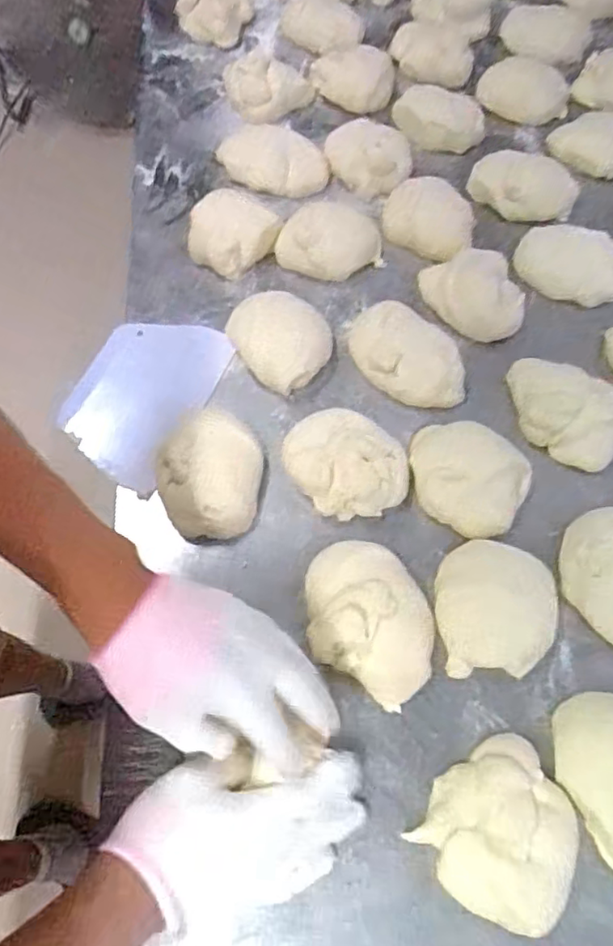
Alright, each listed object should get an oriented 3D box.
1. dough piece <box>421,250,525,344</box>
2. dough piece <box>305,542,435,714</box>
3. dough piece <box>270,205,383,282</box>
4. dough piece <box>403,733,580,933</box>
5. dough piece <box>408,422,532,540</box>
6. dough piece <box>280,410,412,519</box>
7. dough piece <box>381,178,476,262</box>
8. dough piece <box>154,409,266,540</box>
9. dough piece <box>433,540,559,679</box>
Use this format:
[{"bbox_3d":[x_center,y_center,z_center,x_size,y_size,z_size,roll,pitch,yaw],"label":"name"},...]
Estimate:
[{"bbox_3d":[0.180,-0.192,0.650,0.084,0.033,0.112,-31,73,-14],"label":"dough piece"},{"bbox_3d":[0.049,0.120,0.499,0.099,0.037,0.137,-17,67,-9],"label":"dough piece"},{"bbox_3d":[0.025,-0.252,0.666,0.116,0.045,0.067,10,68,1],"label":"dough piece"},{"bbox_3d":[0.143,0.251,0.435,0.103,0.038,0.117,35,69,14],"label":"dough piece"},{"bbox_3d":[0.144,-0.002,0.551,0.110,0.039,0.099,27,68,11],"label":"dough piece"},{"bbox_3d":[0.035,-0.011,0.554,0.094,0.043,0.115,-33,73,-15],"label":"dough piece"},{"bbox_3d":[0.140,-0.289,0.700,0.105,0.040,0.081,15,68,3],"label":"dough piece"},{"bbox_3d":[-0.088,-0.002,0.556,0.093,0.038,0.122,0,68,-3],"label":"dough piece"},{"bbox_3d":[0.155,0.111,0.504,0.092,0.032,0.105,2,65,0],"label":"dough piece"}]

